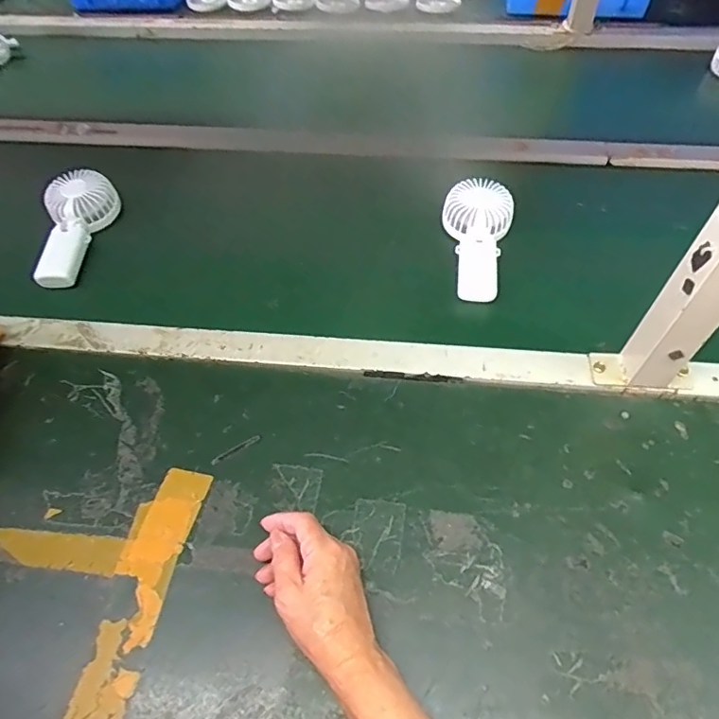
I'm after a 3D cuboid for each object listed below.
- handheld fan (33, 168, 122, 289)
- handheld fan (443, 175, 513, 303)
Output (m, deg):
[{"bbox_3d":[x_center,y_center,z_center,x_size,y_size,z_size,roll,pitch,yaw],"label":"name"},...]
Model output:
[{"bbox_3d":[-0.378,-0.170,0.693,0.069,0.051,0.167,7,72,8],"label":"handheld fan"},{"bbox_3d":[0.148,-0.147,0.654,0.081,0.031,0.164,3,71,6],"label":"handheld fan"}]

